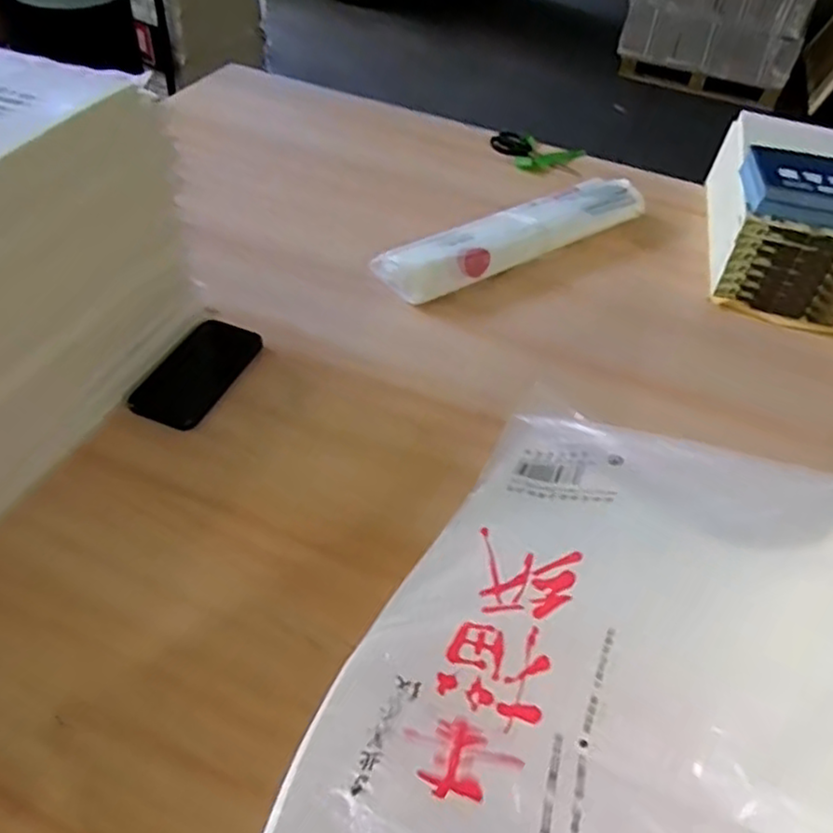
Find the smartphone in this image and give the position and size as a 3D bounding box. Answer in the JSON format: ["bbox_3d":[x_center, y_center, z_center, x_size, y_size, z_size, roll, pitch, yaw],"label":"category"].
[{"bbox_3d":[-0.230,-0.048,0.726,0.080,0.014,0.148,23,51,11],"label":"smartphone"}]

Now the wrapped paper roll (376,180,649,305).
[{"bbox_3d":[0.141,-0.251,0.947,0.418,0.047,0.093,-23,52,-28],"label":"wrapped paper roll"}]

